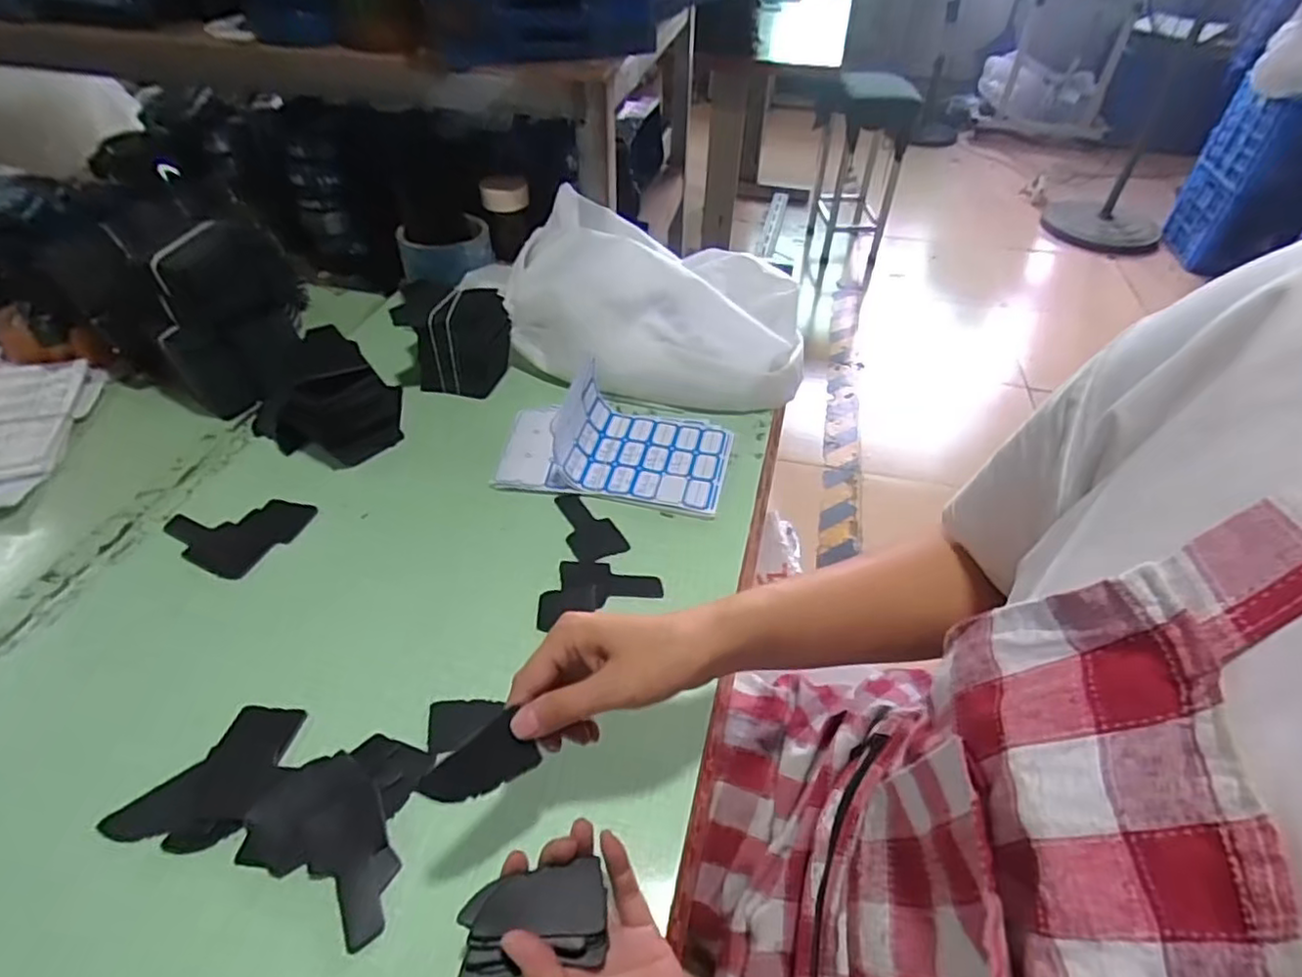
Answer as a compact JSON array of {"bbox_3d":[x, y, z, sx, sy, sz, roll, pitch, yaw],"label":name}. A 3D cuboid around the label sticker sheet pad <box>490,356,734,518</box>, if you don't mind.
[{"bbox_3d":[-0.034,-0.055,0.639,0.218,0.058,0.141,8,46,6],"label":"label sticker sheet pad"}]

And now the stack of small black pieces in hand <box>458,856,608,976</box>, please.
[{"bbox_3d":[-0.062,0.225,0.342,0.073,0.018,0.041,-8,46,-9],"label":"stack of small black pieces in hand"}]

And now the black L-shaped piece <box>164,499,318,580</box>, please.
[{"bbox_3d":[-0.363,0.032,0.579,0.104,0.004,0.089,23,49,19],"label":"black L-shaped piece"}]

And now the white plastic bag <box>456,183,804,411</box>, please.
[{"bbox_3d":[-0.017,-0.222,0.747,0.379,0.135,0.212,8,45,6],"label":"white plastic bag"}]

